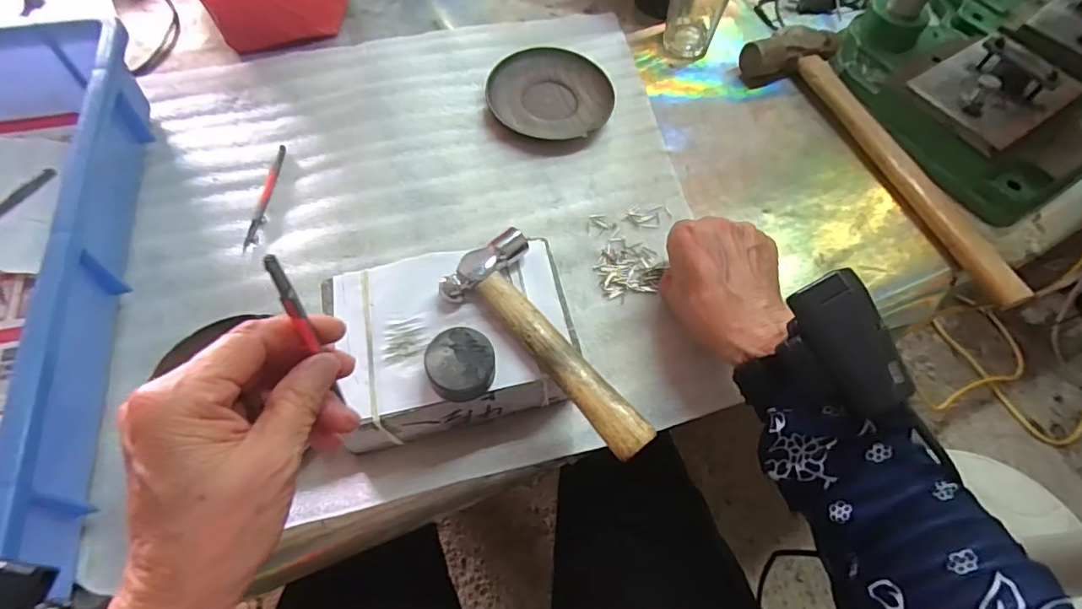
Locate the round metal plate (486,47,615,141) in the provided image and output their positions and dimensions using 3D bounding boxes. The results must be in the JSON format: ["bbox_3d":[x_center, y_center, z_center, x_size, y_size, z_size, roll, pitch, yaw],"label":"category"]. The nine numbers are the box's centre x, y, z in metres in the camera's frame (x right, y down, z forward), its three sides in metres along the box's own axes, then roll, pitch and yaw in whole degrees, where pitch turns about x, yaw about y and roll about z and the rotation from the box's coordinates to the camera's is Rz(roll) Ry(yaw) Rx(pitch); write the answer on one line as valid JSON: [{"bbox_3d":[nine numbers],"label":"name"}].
[{"bbox_3d":[0.009,-0.199,0.508,0.113,0.016,0.113,2,60,-3],"label":"round metal plate"}]

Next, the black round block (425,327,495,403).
[{"bbox_3d":[-0.045,0.035,0.304,0.036,0.021,0.038,2,60,-3],"label":"black round block"}]

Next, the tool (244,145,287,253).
[{"bbox_3d":[-0.221,-0.087,0.434,0.010,0.004,0.108,2,60,-3],"label":"tool"}]

